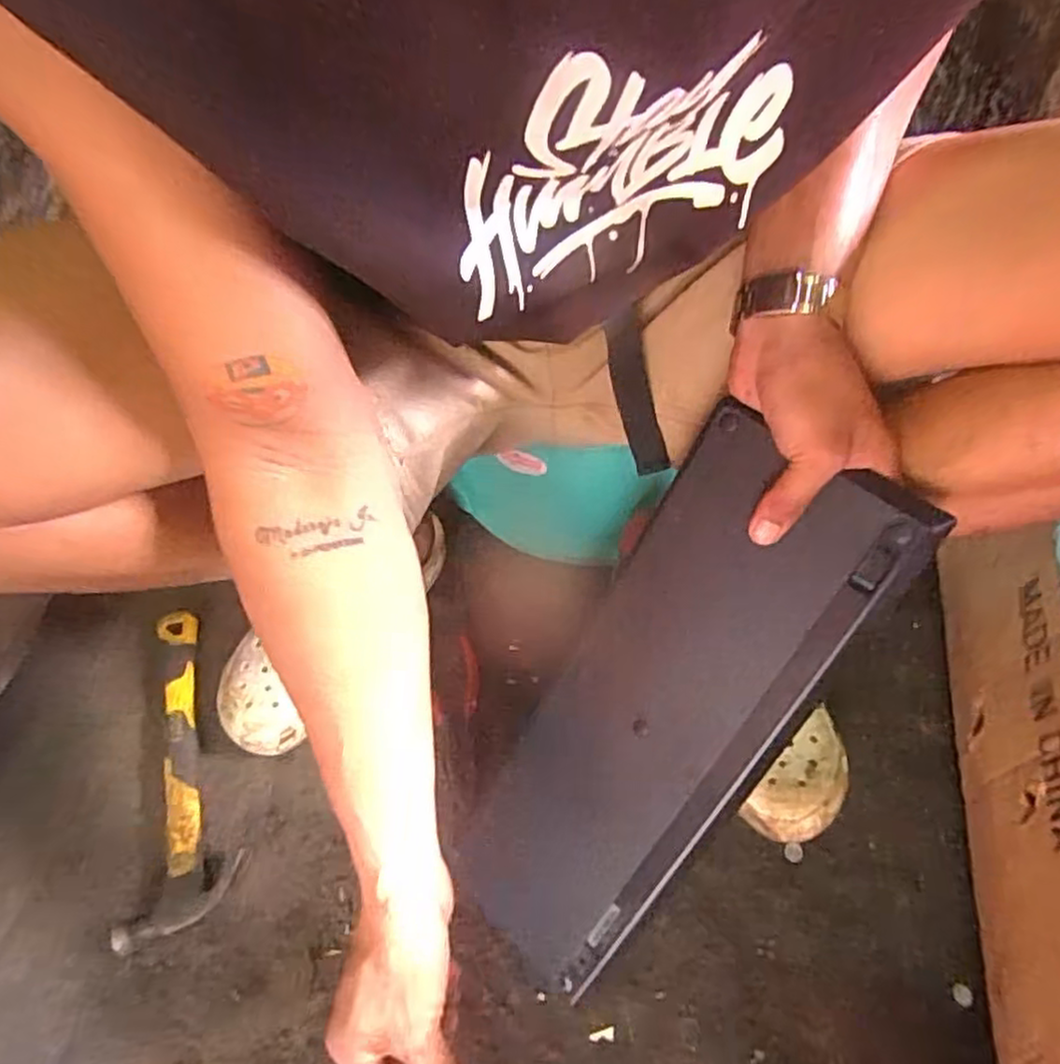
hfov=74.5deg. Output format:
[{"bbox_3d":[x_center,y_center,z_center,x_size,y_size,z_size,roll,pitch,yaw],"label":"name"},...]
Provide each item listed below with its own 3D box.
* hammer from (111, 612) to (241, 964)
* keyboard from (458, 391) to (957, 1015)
[{"bbox_3d":[-0.299,0.196,0.612,0.078,0.029,0.283,-9,56,-4],"label":"hammer"},{"bbox_3d":[0.074,0.126,0.456,0.140,0.405,0.018,39,20,24],"label":"keyboard"}]

